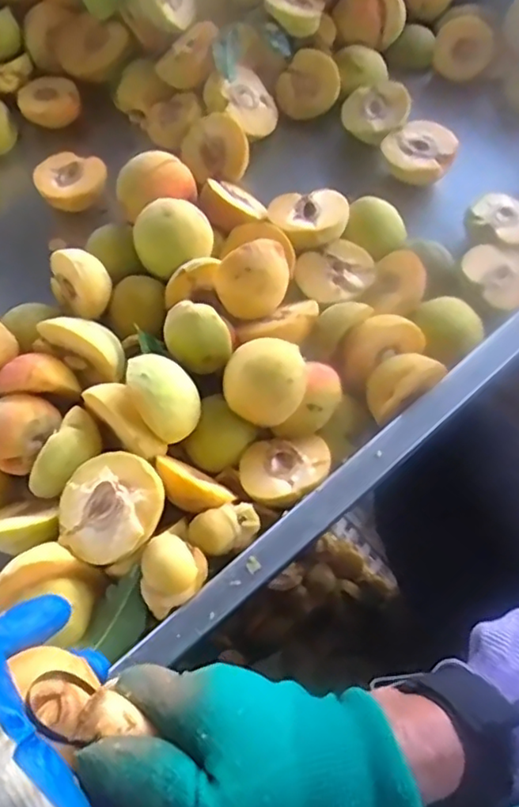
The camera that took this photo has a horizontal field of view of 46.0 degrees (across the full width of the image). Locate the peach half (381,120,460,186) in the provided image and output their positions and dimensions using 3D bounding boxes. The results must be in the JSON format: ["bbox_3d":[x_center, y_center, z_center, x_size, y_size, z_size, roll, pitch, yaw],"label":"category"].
[{"bbox_3d":[0.139,-0.221,0.535,0.056,0.023,0.051,0,66,0],"label":"peach half"}]

